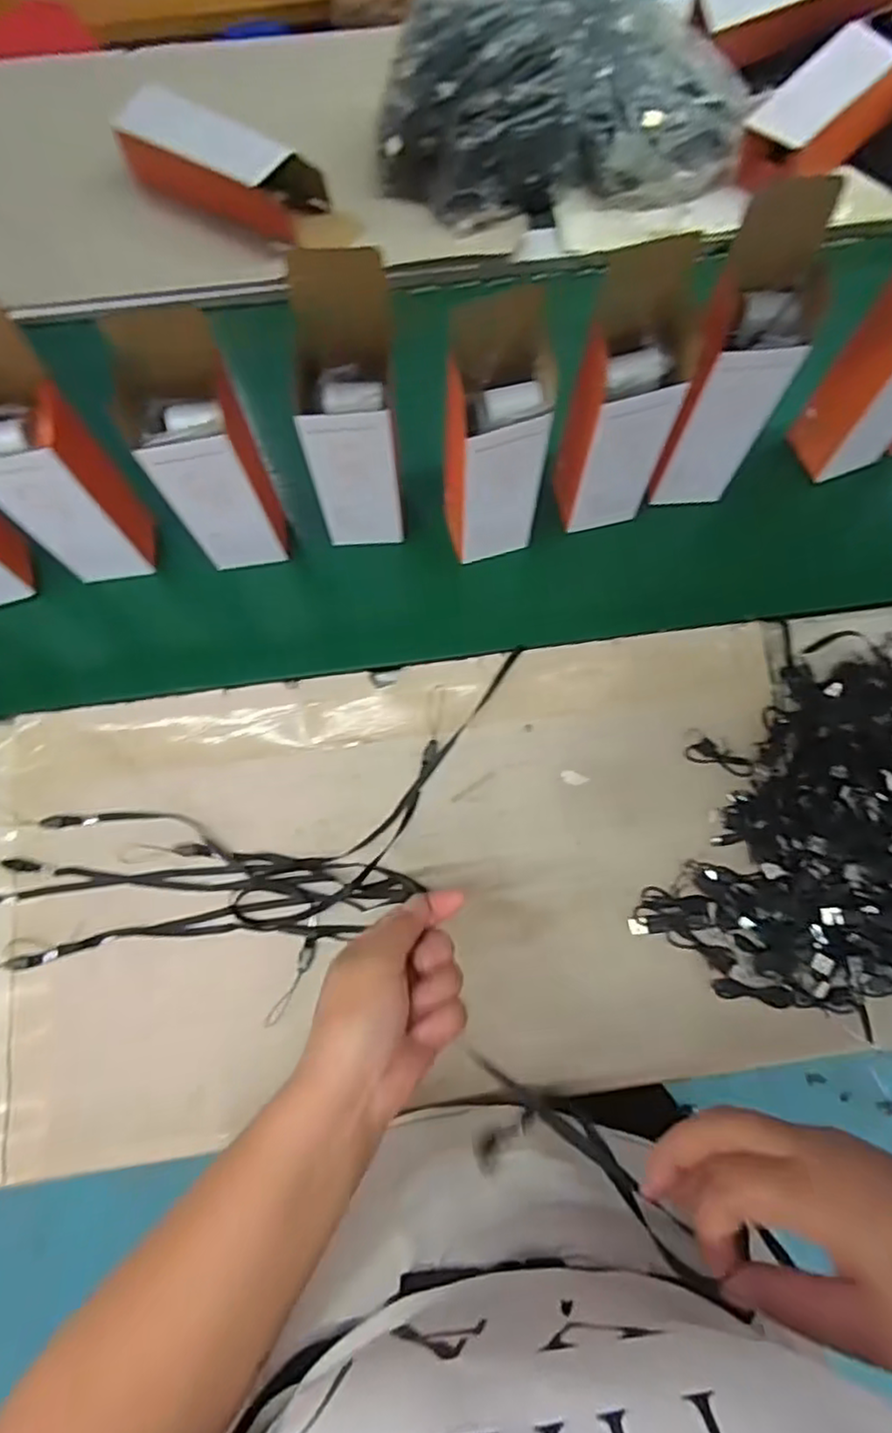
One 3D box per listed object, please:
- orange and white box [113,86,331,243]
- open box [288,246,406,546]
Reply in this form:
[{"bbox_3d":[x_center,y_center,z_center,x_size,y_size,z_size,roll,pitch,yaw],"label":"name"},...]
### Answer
[{"bbox_3d":[-0.218,-0.541,0.671,0.187,0.055,0.081,23,74,2],"label":"orange and white box"},{"bbox_3d":[-0.068,-0.219,0.515,0.077,0.212,0.077,0,74,-2],"label":"open box"}]

